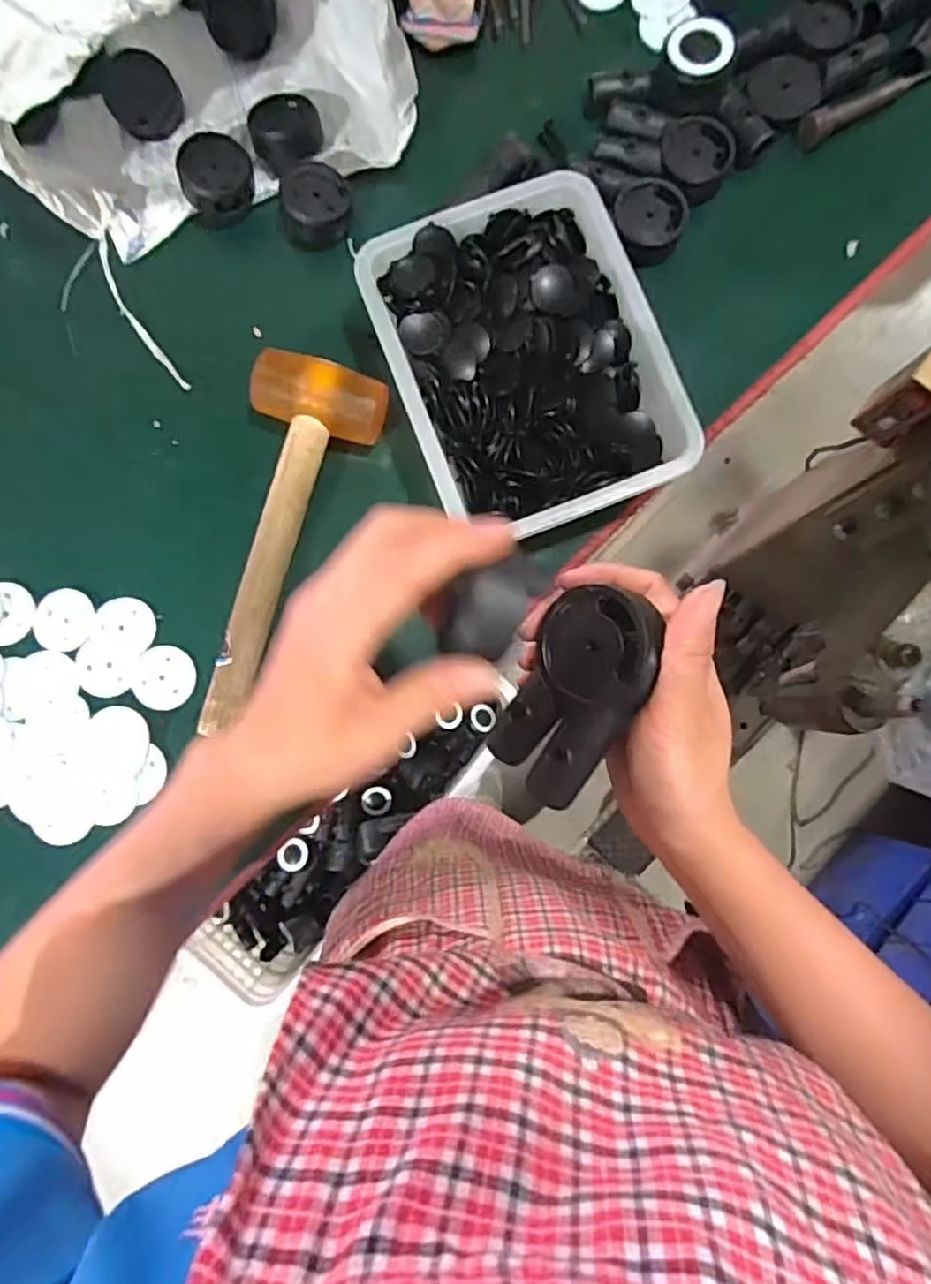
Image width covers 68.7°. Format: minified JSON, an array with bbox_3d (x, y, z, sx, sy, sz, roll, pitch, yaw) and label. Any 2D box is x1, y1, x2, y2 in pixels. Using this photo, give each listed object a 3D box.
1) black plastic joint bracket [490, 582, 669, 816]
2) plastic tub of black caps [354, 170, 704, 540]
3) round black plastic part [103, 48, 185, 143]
[{"bbox_3d":[0.054,0.025,0.320,0.053,0.030,0.098,38,111,31],"label":"black plastic joint bracket"},{"bbox_3d":[0.042,-0.196,0.498,0.180,0.063,0.238,-21,82,-3],"label":"plastic tub of black caps"},{"bbox_3d":[-0.255,-0.435,0.544,0.054,0.034,0.060,-30,83,-4],"label":"round black plastic part"}]

